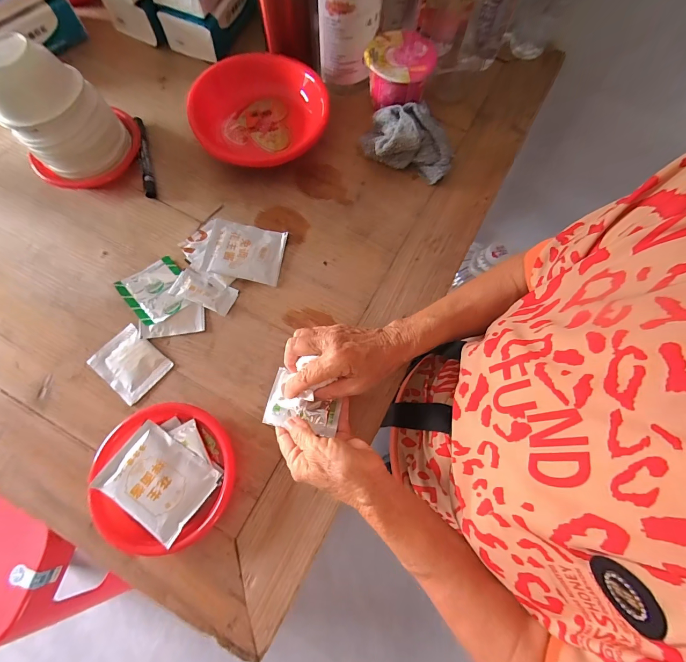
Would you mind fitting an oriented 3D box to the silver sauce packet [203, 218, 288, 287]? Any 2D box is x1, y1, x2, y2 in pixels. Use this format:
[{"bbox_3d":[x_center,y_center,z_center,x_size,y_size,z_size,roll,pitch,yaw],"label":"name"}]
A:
[{"bbox_3d":[-0.126,-0.105,0.429,0.091,0.018,0.077,9,76,2],"label":"silver sauce packet"}]

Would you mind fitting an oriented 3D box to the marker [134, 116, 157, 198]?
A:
[{"bbox_3d":[-0.280,-0.250,0.466,0.015,0.011,0.134,-13,73,-5],"label":"marker"}]

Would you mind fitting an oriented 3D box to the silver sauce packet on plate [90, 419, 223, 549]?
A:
[{"bbox_3d":[-0.192,0.154,0.341,0.101,0.008,0.078,33,68,6],"label":"silver sauce packet on plate"}]

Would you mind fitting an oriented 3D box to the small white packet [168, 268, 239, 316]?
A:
[{"bbox_3d":[-0.177,-0.051,0.415,0.078,0.010,0.038,23,73,6],"label":"small white packet"}]

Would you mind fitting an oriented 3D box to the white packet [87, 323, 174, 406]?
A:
[{"bbox_3d":[-0.252,0.039,0.390,0.075,0.011,0.063,40,76,11],"label":"white packet"}]

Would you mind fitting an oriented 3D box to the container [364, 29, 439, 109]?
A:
[{"bbox_3d":[0.081,-0.373,0.476,0.088,0.058,0.083,0,72,-1],"label":"container"}]

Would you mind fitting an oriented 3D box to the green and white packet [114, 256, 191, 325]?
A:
[{"bbox_3d":[-0.232,-0.050,0.413,0.070,0.013,0.076,-38,77,-12],"label":"green and white packet"}]

